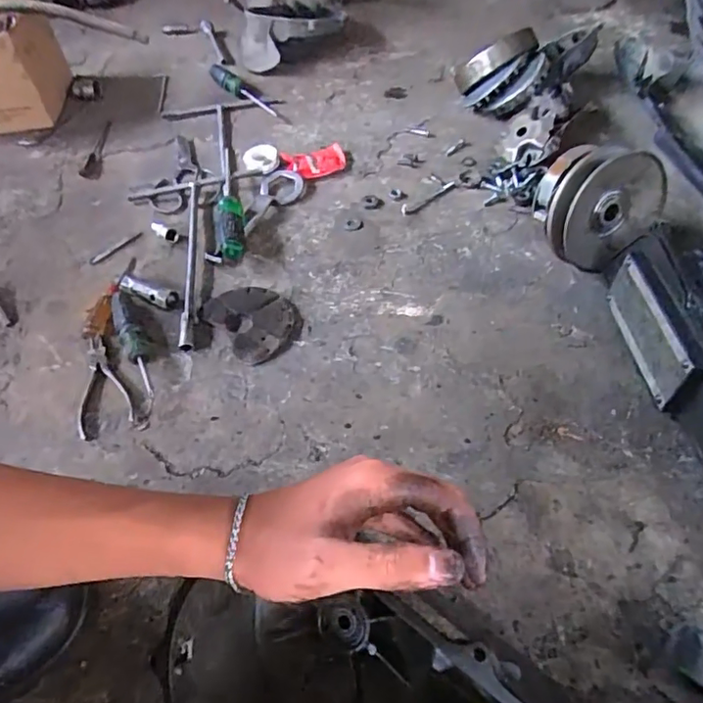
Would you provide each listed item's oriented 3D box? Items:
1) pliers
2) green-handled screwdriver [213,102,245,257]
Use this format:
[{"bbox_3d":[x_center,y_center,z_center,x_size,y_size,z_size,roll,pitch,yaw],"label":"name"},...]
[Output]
[{"bbox_3d":[-0.271,0.009,0.597,0.074,0.020,0.190,-19,53,-11],"label":"pliers"},{"bbox_3d":[-0.178,-0.257,0.782,0.036,0.036,0.368,-9,52,-4],"label":"green-handled screwdriver"}]

